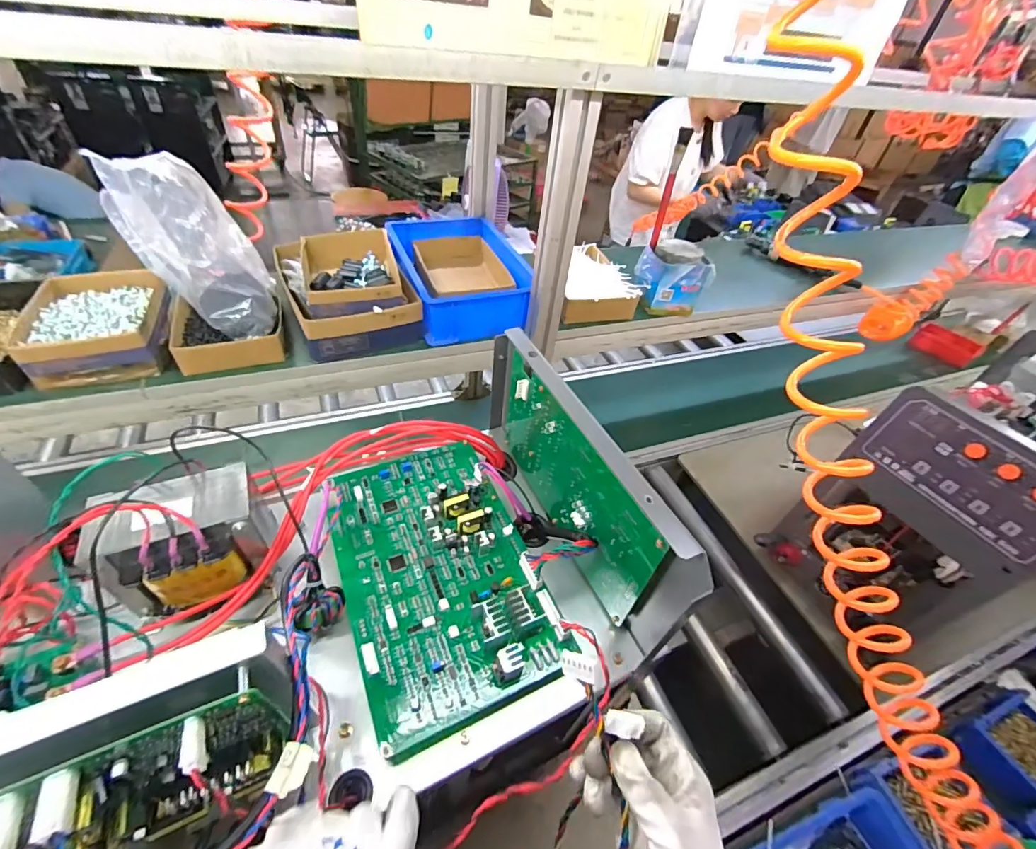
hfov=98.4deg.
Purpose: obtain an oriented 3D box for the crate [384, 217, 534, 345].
[{"bbox_3d":[-0.106,-0.269,0.798,0.209,0.085,0.298,-9,47,-16],"label":"crate"}]

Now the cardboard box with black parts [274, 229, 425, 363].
[{"bbox_3d":[-0.277,-0.220,0.716,0.171,0.100,0.239,-18,50,-24],"label":"cardboard box with black parts"}]

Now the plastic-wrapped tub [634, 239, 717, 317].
[{"bbox_3d":[0.288,-0.276,0.839,0.120,0.115,0.091,-4,46,-12],"label":"plastic-wrapped tub"}]

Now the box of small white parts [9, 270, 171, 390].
[{"bbox_3d":[-0.566,-0.138,0.614,0.151,0.062,0.192,-17,49,-23],"label":"box of small white parts"}]

